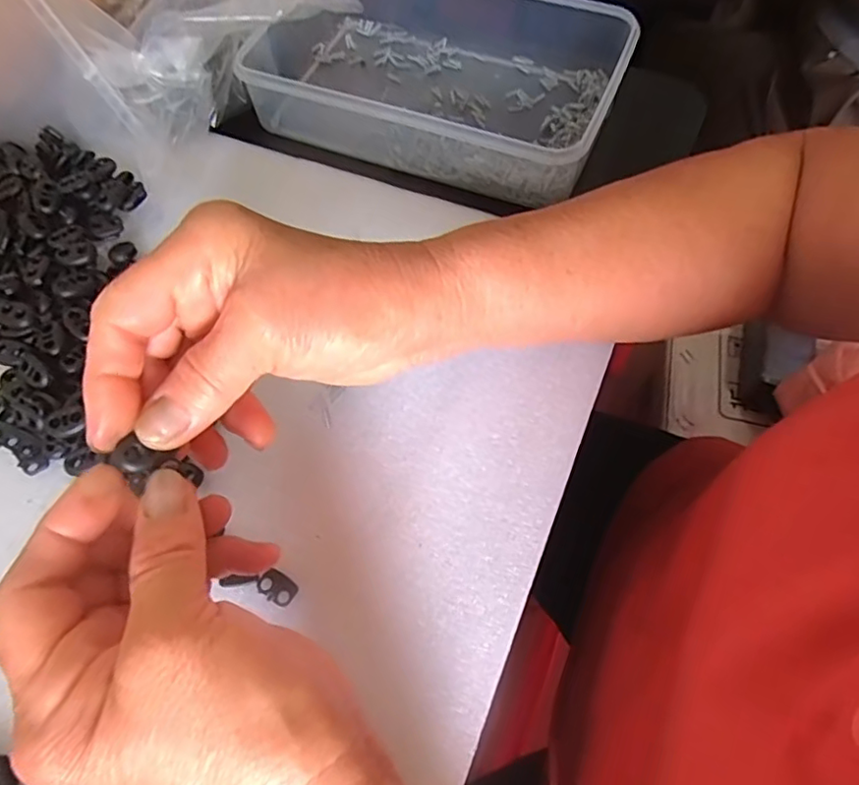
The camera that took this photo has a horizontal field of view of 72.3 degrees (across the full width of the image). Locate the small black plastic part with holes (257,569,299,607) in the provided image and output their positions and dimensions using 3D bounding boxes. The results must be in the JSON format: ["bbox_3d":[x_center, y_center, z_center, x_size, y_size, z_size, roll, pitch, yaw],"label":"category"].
[{"bbox_3d":[-0.069,0.088,0.266,0.018,0.004,0.012,30,67,16],"label":"small black plastic part with holes"}]

